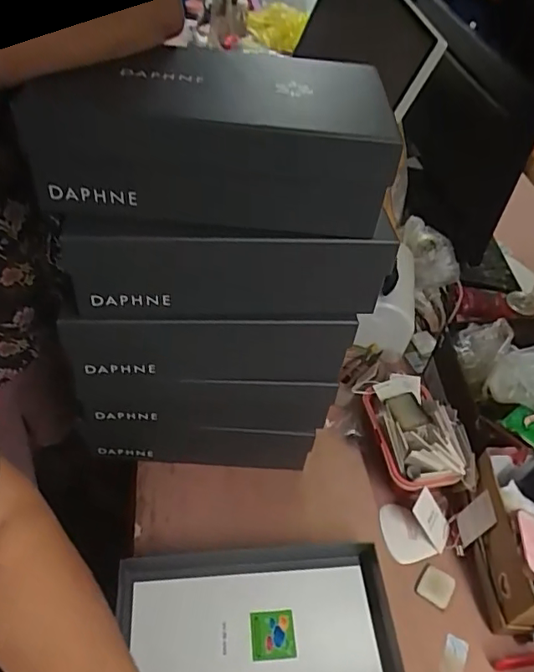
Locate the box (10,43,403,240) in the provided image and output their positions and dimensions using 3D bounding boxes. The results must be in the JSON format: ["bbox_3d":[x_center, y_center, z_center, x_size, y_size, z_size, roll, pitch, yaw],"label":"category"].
[{"bbox_3d":[-0.037,-0.162,0.475,0.270,0.104,0.144,4,47,-2],"label":"box"}]

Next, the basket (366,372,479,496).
[{"bbox_3d":[0.204,0.133,0.754,0.108,0.077,0.179,-7,49,-12],"label":"basket"}]

